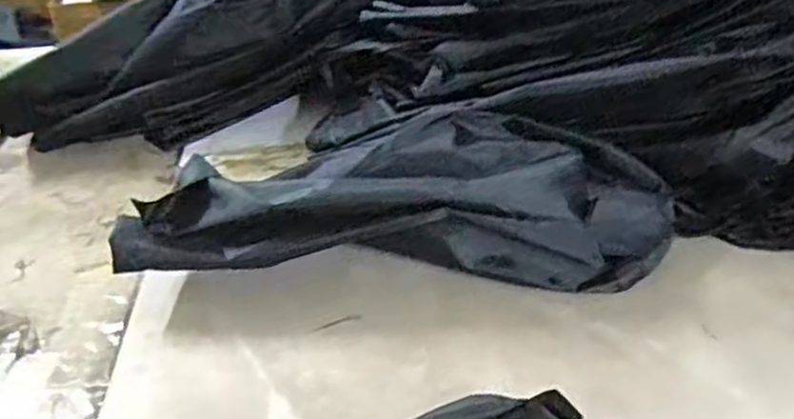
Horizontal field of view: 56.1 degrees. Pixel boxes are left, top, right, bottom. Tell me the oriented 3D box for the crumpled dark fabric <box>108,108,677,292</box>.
[{"bbox_3d":[0.003,-0.008,0.612,0.437,0.084,0.140,-3,33,0],"label":"crumpled dark fabric"}]

